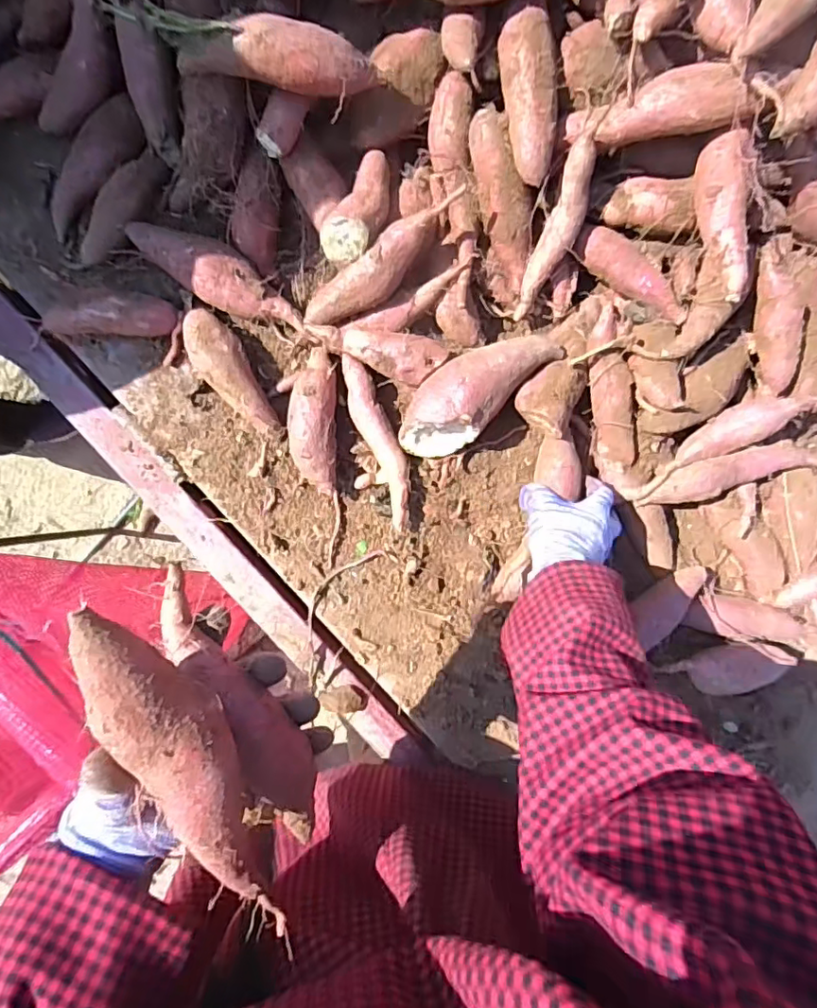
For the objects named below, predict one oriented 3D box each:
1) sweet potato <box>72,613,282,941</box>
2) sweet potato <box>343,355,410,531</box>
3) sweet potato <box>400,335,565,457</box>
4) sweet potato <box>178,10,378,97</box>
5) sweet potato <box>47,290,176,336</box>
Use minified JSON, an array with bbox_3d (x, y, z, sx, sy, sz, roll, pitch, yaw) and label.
[{"bbox_3d":[-0.104,0.137,0.277,0.044,0.039,0.202,-22,109,-4],"label":"sweet potato"},{"bbox_3d":[-0.031,-0.060,0.569,0.050,0.026,0.174,-10,91,-5],"label":"sweet potato"},{"bbox_3d":[0.069,-0.115,0.558,0.180,0.066,0.073,-40,93,-4],"label":"sweet potato"},{"bbox_3d":[-0.112,-0.370,0.463,0.163,0.047,0.037,7,89,-5],"label":"sweet potato"},{"bbox_3d":[-0.295,-0.189,0.546,0.126,0.034,0.041,4,90,-5],"label":"sweet potato"}]

